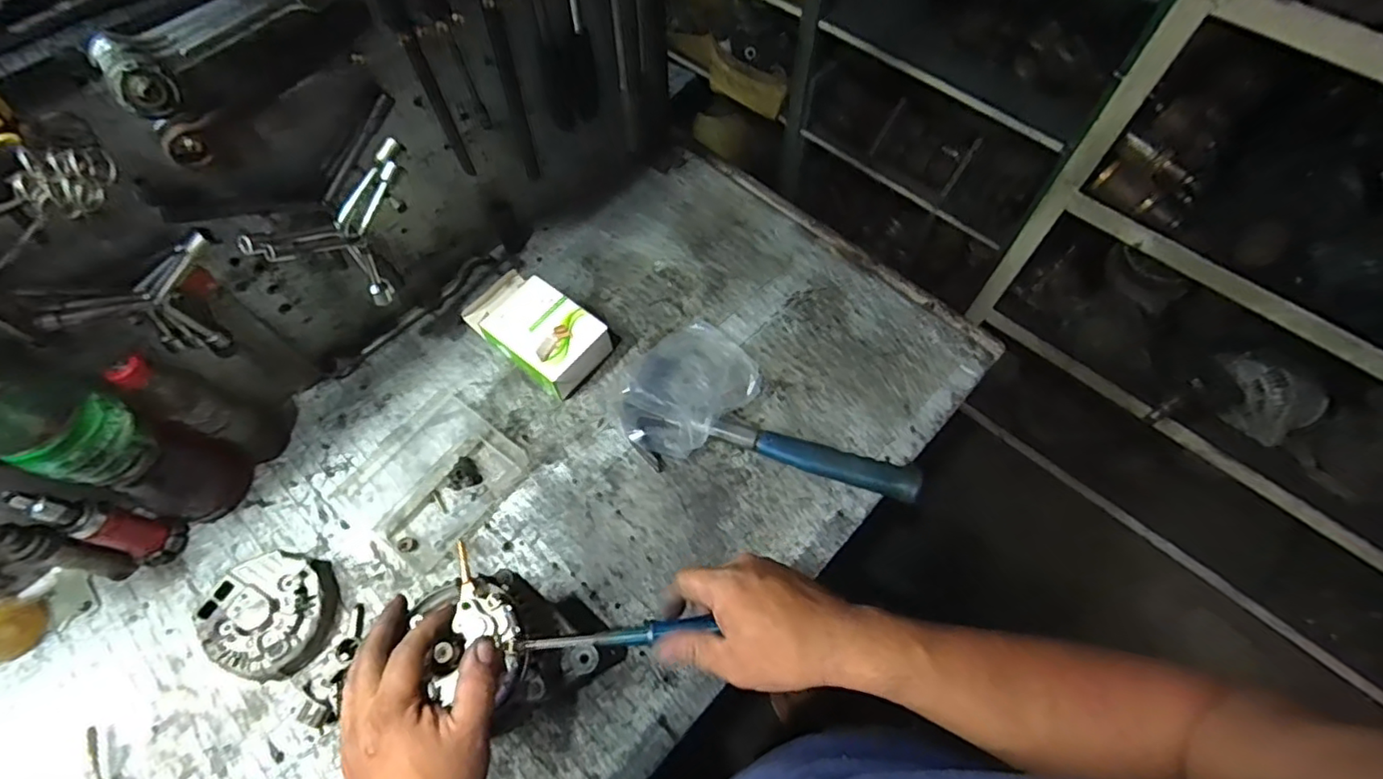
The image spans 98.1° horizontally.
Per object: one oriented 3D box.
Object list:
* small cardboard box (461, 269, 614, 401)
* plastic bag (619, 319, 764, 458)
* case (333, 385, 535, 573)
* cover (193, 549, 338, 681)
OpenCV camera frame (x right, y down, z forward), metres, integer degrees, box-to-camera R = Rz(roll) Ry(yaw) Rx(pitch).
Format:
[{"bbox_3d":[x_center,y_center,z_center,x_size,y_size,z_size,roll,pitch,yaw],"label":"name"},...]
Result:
[{"bbox_3d":[-0.188,-0.074,0.719,0.179,0.057,0.094,34,69,15],"label":"small cardboard box"},{"bbox_3d":[-0.005,-0.006,0.686,0.126,0.057,0.175,38,70,17],"label":"plastic bag"},{"bbox_3d":[-0.285,0.092,0.663,0.147,0.017,0.162,37,70,16],"label":"case"},{"bbox_3d":[-0.412,0.219,0.587,0.113,0.038,0.114,11,64,5],"label":"cover"}]

